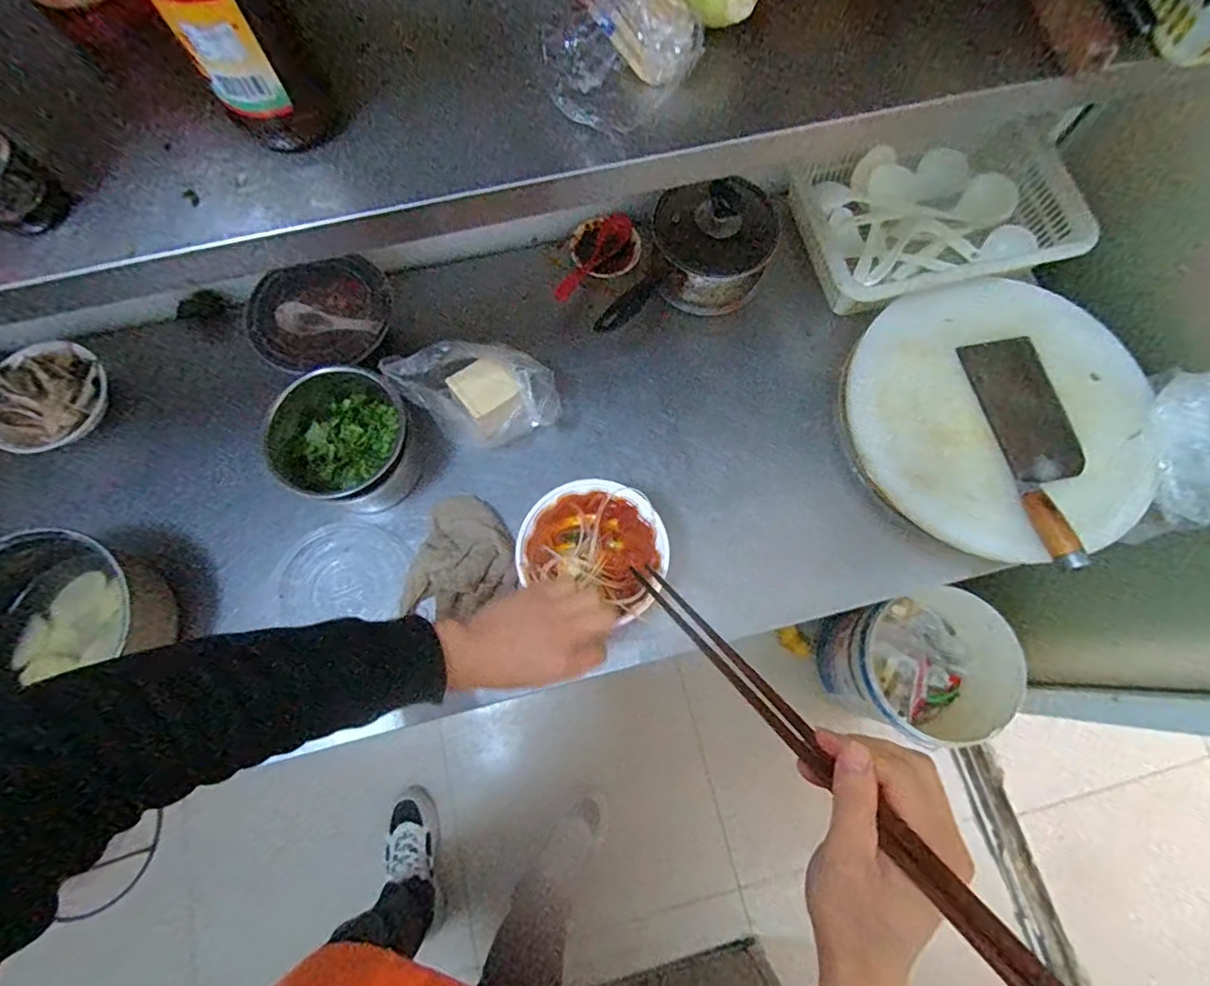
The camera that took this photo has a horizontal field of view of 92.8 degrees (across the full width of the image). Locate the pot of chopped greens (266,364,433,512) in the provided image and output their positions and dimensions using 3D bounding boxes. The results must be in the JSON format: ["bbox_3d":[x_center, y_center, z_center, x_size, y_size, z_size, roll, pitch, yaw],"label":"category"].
[{"bbox_3d":[-0.300,-0.056,0.679,0.146,0.103,0.149,0,74,0],"label":"pot of chopped greens"}]

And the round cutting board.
[{"bbox_3d":[0.487,-0.098,0.716,0.339,0.055,0.354,0,74,0],"label":"round cutting board"}]

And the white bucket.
[{"bbox_3d":[0.652,0.386,1.254,0.303,0.305,0.278,0,74,0],"label":"white bucket"}]

